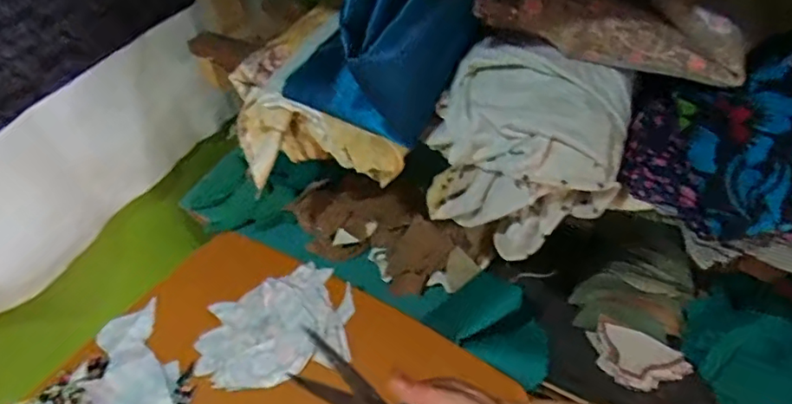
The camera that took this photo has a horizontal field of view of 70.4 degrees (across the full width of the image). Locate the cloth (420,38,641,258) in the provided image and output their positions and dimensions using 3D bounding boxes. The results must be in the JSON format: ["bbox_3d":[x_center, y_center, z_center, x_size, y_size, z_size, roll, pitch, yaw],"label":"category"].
[{"bbox_3d":[0.131,-0.056,0.578,0.183,0.160,0.133,16,50,20],"label":"cloth"}]

